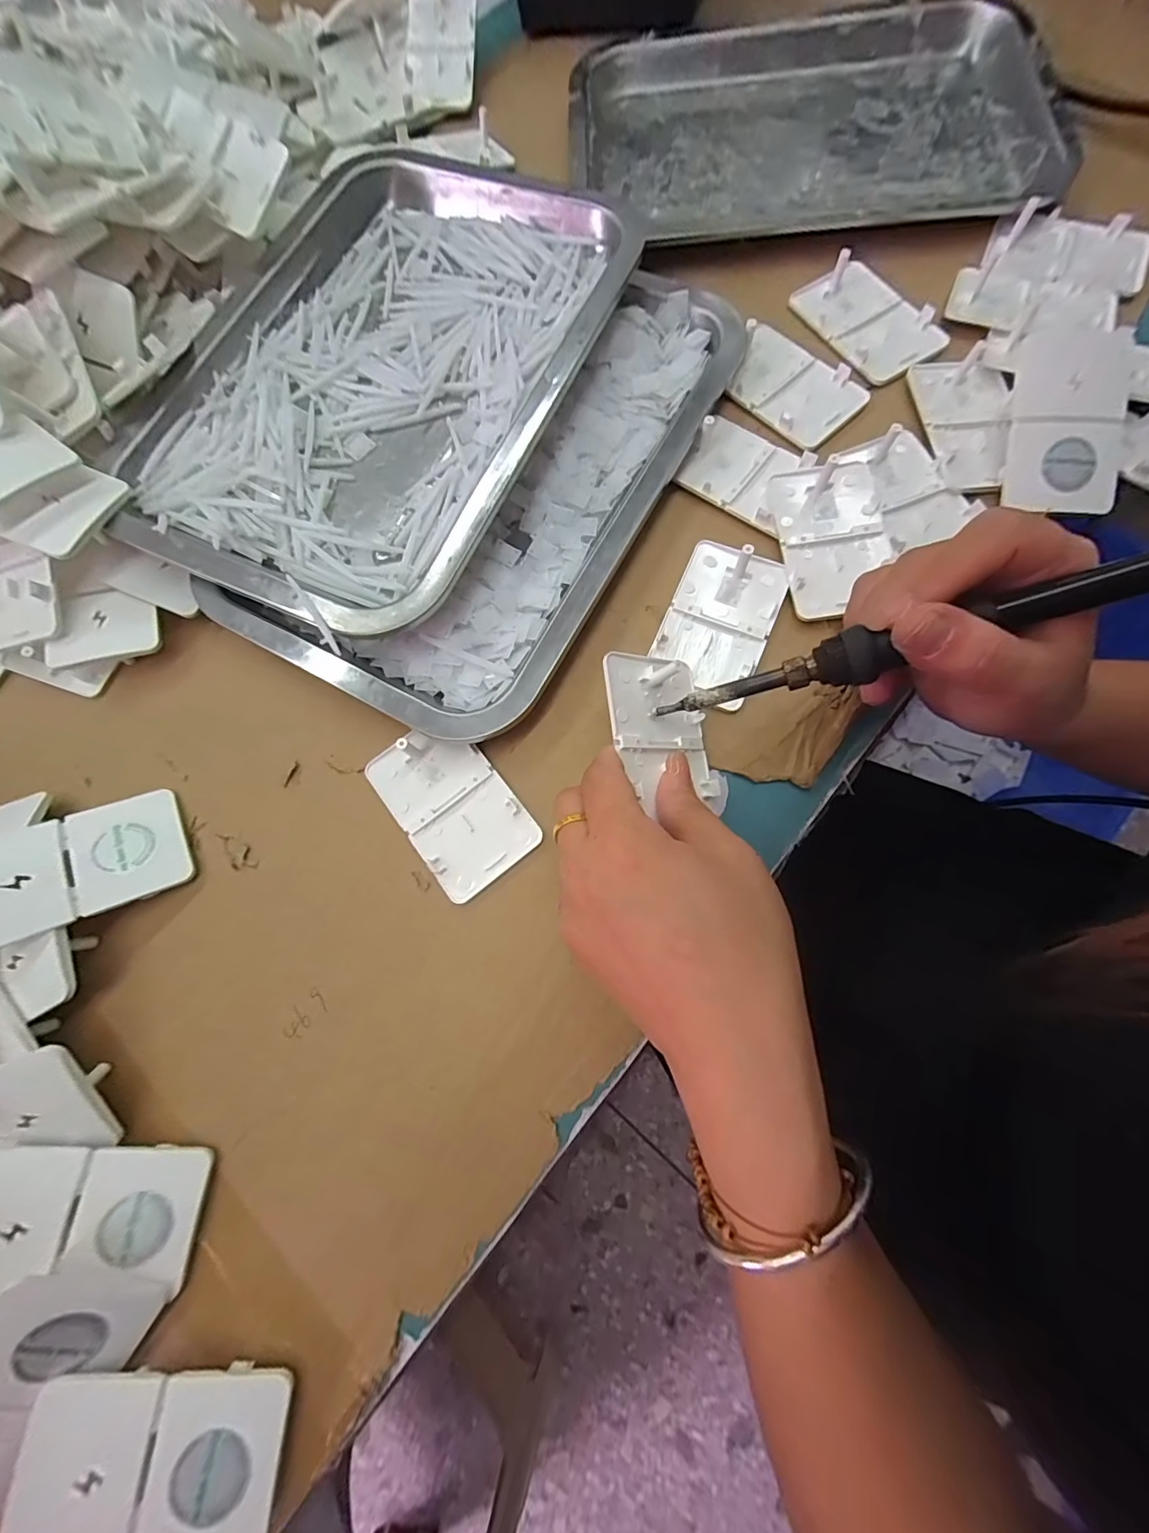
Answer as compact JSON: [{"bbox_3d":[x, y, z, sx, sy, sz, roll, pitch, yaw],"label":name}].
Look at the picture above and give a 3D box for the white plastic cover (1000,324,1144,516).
[{"bbox_3d":[0.260,-0.188,0.254,0.058,0.024,0.119,22,79,5],"label":"white plastic cover"}]

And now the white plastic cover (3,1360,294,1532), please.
[{"bbox_3d":[-0.148,0.250,0.172,0.085,0.008,0.052,5,76,-4],"label":"white plastic cover"}]

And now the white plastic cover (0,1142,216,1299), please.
[{"bbox_3d":[-0.197,0.180,0.191,0.088,0.007,0.049,6,70,-9],"label":"white plastic cover"}]

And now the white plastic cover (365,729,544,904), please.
[{"bbox_3d":[-0.060,0.018,0.238,0.051,0.006,0.085,-39,80,-7],"label":"white plastic cover"}]

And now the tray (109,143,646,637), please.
[{"bbox_3d":[-0.111,-0.223,0.271,0.202,0.026,0.300,22,79,5],"label":"tray"}]

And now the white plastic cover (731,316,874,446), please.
[{"bbox_3d":[0.126,-0.223,0.282,0.078,0.011,0.052,44,82,9],"label":"white plastic cover"}]

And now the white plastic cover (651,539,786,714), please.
[{"bbox_3d":[0.074,-0.075,0.251,0.052,0.007,0.085,23,80,5],"label":"white plastic cover"}]

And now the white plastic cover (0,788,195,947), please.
[{"bbox_3d":[-0.238,0.047,0.228,0.093,0.011,0.057,-18,68,-22],"label":"white plastic cover"}]

